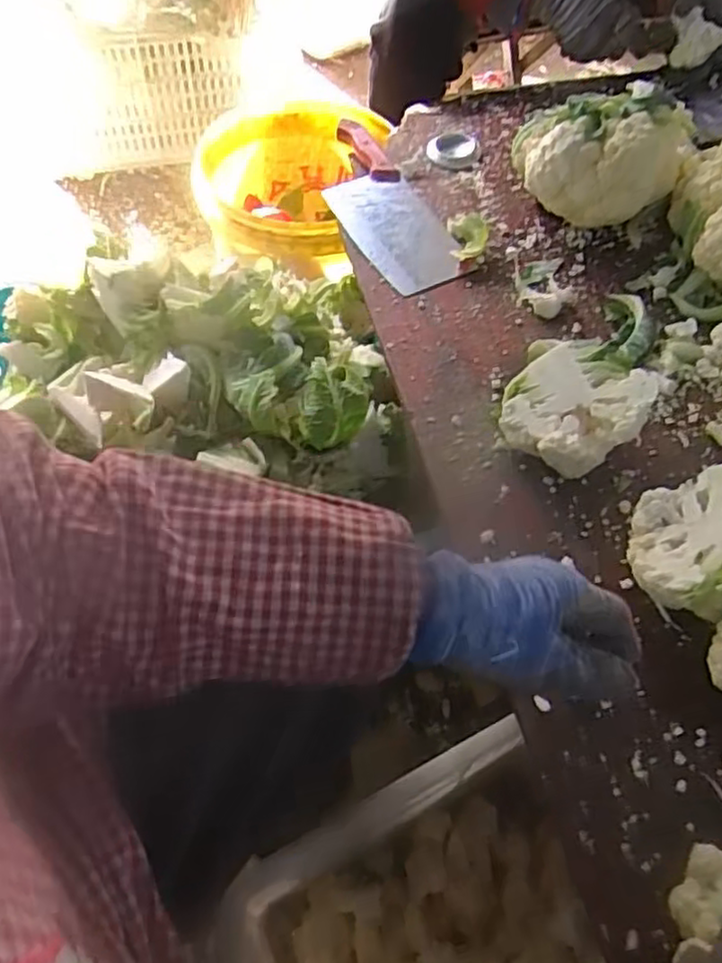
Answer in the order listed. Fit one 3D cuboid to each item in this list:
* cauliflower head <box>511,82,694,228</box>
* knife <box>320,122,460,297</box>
[{"bbox_3d":[0.248,-0.340,0.723,0.167,0.127,0.148,21,59,10],"label":"cauliflower head"},{"bbox_3d":[0.020,-0.302,0.759,0.095,0.020,0.264,-22,60,-12],"label":"knife"}]

